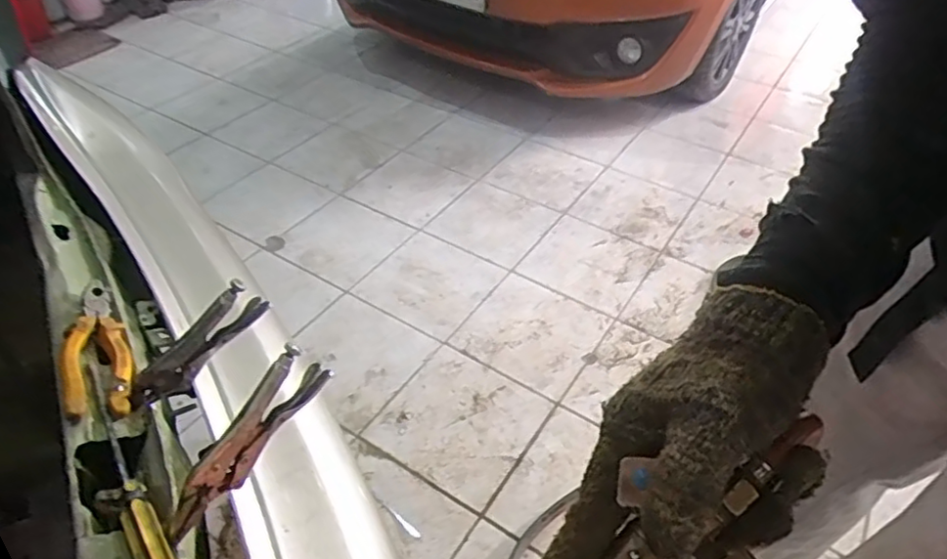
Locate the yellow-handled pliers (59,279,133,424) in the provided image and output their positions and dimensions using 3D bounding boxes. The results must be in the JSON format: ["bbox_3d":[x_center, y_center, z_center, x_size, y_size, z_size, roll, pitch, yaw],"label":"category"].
[{"bbox_3d":[-0.322,0.052,0.522,0.049,0.021,0.158,-22,48,-23],"label":"yellow-handled pliers"}]

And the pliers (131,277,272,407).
[{"bbox_3d":[-0.222,0.056,0.500,0.130,0.043,0.015,-42,49,5],"label":"pliers"}]

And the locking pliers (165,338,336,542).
[{"bbox_3d":[-0.160,0.115,0.429,0.150,0.039,0.009,-52,30,-5],"label":"locking pliers"}]

